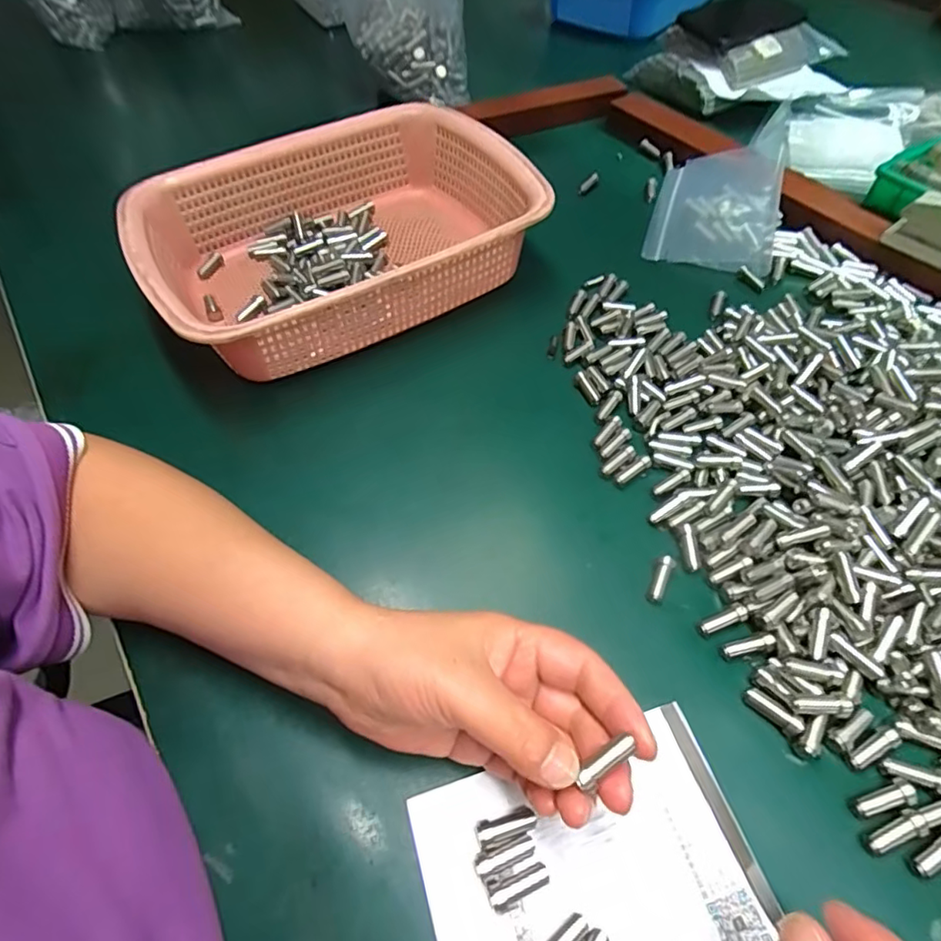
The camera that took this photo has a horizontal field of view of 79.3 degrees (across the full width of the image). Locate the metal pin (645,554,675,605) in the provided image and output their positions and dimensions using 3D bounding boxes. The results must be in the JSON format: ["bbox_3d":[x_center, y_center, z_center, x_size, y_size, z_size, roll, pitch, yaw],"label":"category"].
[{"bbox_3d":[0.108,0.061,0.322,0.009,0.008,0.028,21,73,17],"label":"metal pin"}]

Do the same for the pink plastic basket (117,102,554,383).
[{"bbox_3d":[-0.105,-0.191,0.471,0.303,0.087,0.242,-24,58,-12],"label":"pink plastic basket"}]

